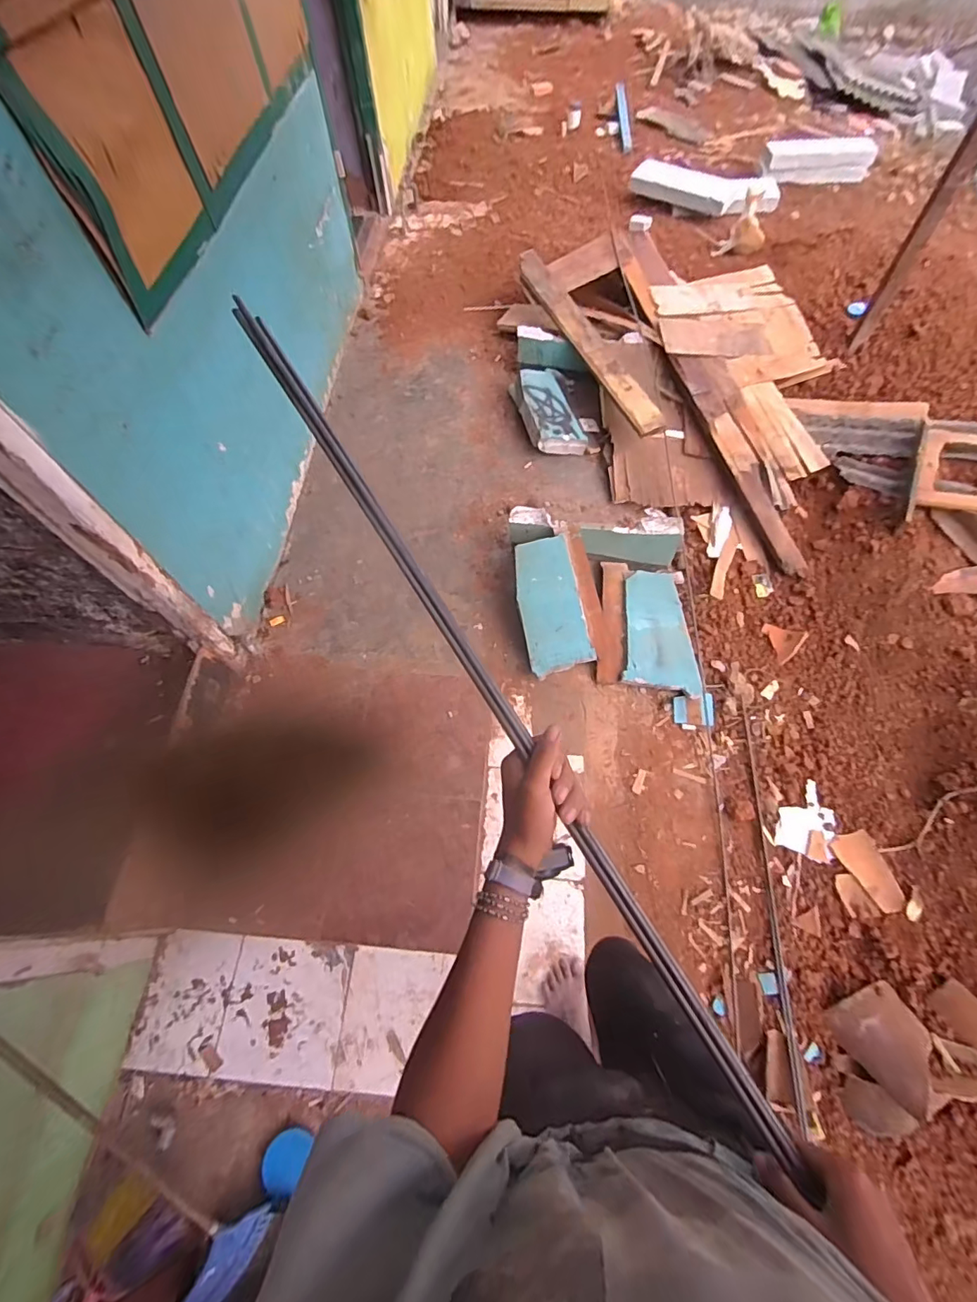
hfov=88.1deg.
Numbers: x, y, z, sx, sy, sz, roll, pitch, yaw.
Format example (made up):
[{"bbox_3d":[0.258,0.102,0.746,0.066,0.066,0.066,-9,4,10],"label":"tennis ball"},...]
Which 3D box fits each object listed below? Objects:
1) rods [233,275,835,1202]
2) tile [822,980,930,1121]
[{"bbox_3d":[-0.014,0.013,0.512,0.030,0.020,0.998,-30,80,-17],"label":"rods"},{"bbox_3d":[0.957,0.920,1.204,0.189,0.036,0.213,-40,50,-13],"label":"tile"}]

